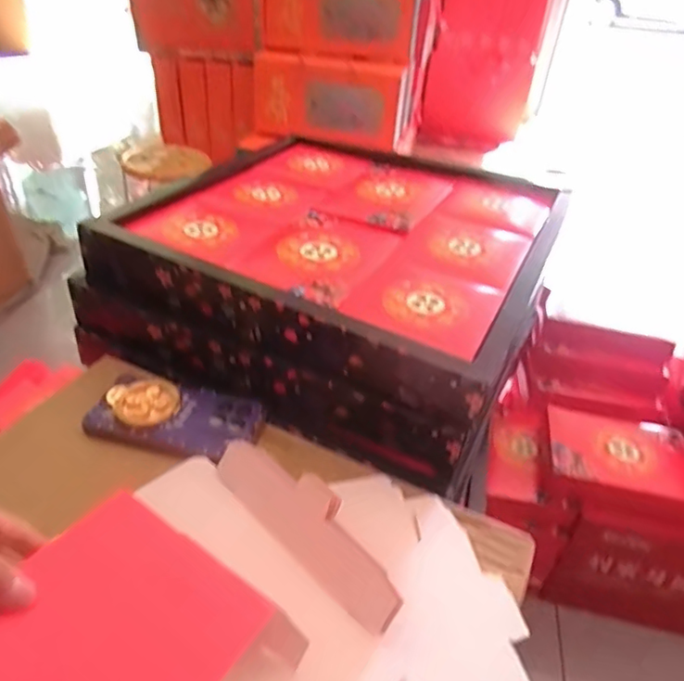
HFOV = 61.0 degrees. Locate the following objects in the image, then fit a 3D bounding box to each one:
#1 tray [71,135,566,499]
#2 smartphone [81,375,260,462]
[{"bbox_3d":[0.006,-0.098,0.696,0.422,0.115,0.454,19,38,18],"label":"tray"},{"bbox_3d":[-0.148,0.067,0.520,0.145,0.020,0.073,14,37,12],"label":"smartphone"}]

